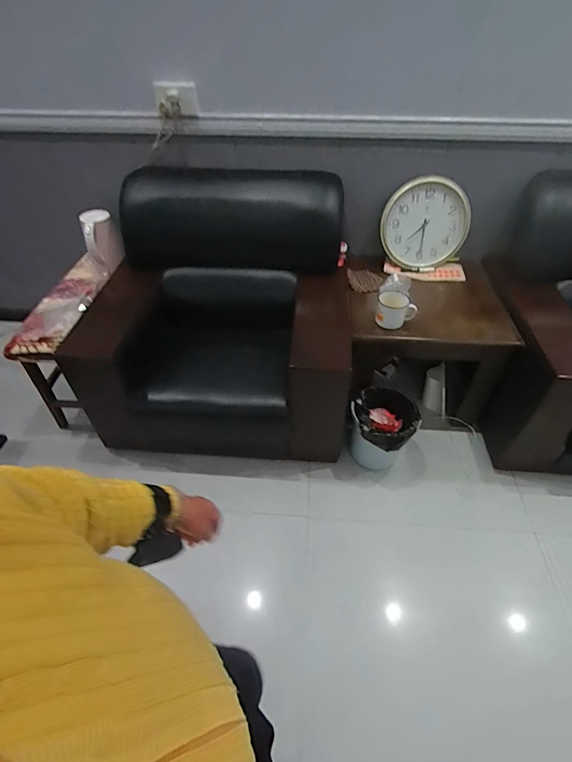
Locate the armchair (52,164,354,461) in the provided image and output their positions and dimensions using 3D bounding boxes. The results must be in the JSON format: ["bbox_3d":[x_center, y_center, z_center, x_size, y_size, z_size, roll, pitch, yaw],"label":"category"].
[{"bbox_3d":[-0.242,-0.273,1.532,0.950,0.769,0.813,1,46,1],"label":"armchair"}]

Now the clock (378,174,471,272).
[{"bbox_3d":[0.567,-0.639,1.596,0.342,0.343,0.032,-3,25,2],"label":"clock"}]

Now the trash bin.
[{"bbox_3d":[0.362,0.195,1.497,0.225,0.253,0.254,26,51,23],"label":"trash bin"}]

